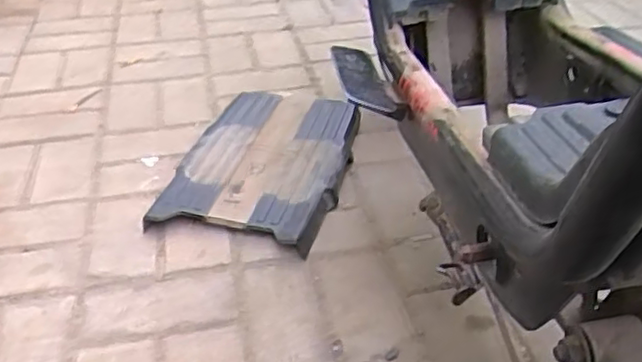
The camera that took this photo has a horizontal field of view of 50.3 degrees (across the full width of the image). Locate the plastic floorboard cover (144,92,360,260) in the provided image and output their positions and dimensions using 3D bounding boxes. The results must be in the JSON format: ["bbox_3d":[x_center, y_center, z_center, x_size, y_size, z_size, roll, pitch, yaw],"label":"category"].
[{"bbox_3d":[-0.079,-0.041,1.104,0.250,0.038,0.415,8,35,13],"label":"plastic floorboard cover"}]

